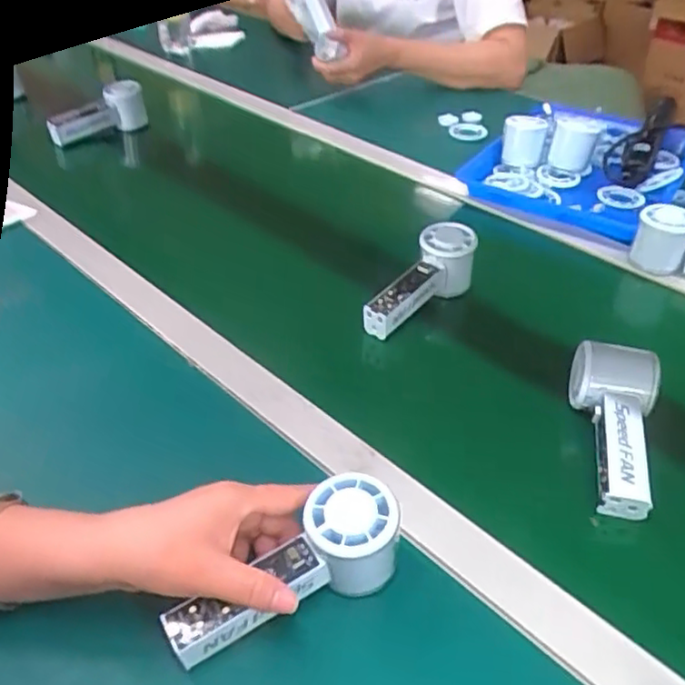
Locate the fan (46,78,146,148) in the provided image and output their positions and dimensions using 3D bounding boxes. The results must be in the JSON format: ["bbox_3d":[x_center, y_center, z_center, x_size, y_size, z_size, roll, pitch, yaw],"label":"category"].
[{"bbox_3d":[-0.357,-0.335,0.975,0.142,0.063,0.049,-20,42,-21],"label":"fan"}]

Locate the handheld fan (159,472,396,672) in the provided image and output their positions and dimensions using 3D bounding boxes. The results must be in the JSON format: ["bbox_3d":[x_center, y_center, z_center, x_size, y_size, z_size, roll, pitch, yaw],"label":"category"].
[{"bbox_3d":[-0.029,0.147,0.407,0.149,0.058,0.057,-31,45,-12],"label":"handheld fan"}]

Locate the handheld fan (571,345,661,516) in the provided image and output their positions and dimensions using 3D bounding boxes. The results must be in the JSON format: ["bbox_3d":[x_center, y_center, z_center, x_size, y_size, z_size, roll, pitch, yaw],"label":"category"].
[{"bbox_3d":[0.208,0.062,0.516,0.065,0.049,0.137,13,41,15],"label":"handheld fan"}]

